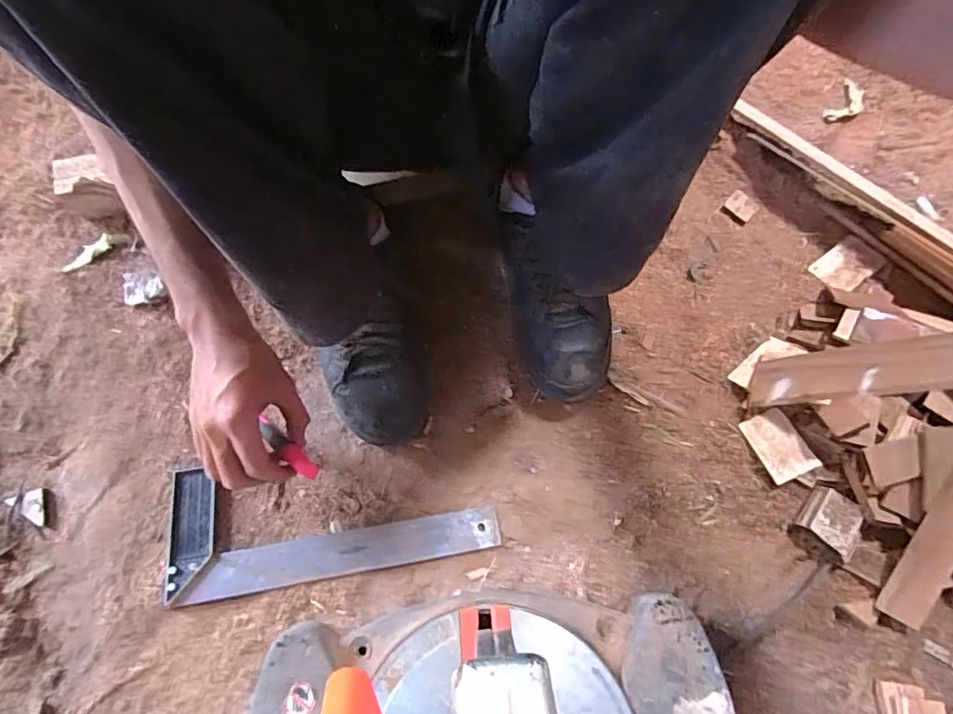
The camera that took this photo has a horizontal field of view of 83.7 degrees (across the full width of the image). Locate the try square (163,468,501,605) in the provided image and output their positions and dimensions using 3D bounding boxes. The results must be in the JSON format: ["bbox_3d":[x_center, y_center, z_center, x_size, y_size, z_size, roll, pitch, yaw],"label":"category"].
[{"bbox_3d":[-0.135,0.150,0.501,0.300,0.013,0.111,-7,68,-4],"label":"try square"}]

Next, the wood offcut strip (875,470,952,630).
[{"bbox_3d":[0.424,0.148,0.473,0.041,0.013,0.196,29,91,10],"label":"wood offcut strip"}]

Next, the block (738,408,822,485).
[{"bbox_3d":[0.308,0.088,0.541,0.049,0.012,0.068,-18,69,-8],"label":"block"}]

